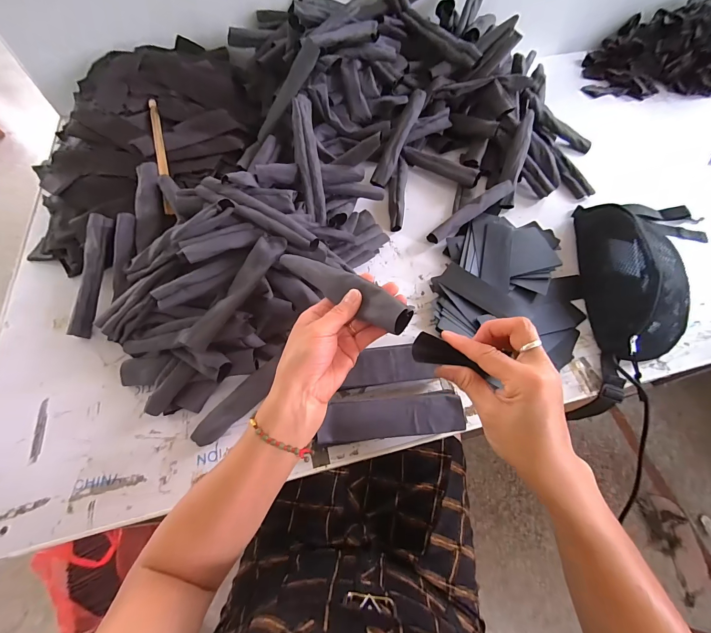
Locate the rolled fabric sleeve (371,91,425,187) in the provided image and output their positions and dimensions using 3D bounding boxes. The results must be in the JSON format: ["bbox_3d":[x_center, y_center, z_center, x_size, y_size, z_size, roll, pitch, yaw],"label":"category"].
[{"bbox_3d":[0.082,-0.338,0.625,0.033,0.024,0.180,28,98,13],"label":"rolled fabric sleeve"}]

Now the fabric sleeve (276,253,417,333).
[{"bbox_3d":[-0.019,-0.034,0.356,0.179,0.021,0.031,30,65,32],"label":"fabric sleeve"}]

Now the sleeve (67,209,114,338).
[{"bbox_3d":[-0.388,-0.062,0.477,0.030,0.021,0.180,2,80,0],"label":"sleeve"}]

